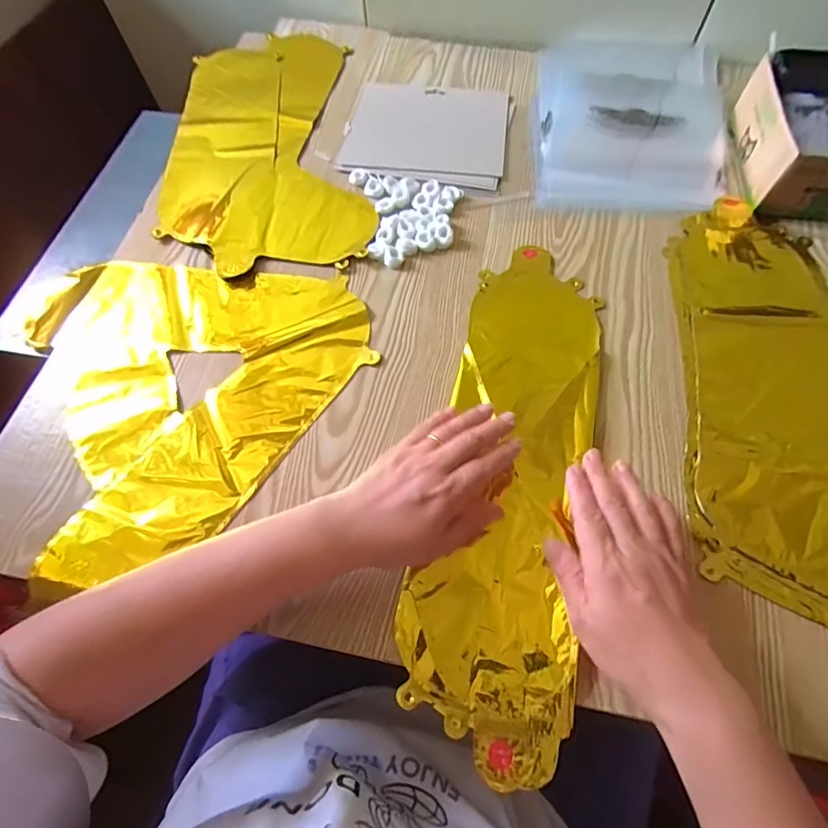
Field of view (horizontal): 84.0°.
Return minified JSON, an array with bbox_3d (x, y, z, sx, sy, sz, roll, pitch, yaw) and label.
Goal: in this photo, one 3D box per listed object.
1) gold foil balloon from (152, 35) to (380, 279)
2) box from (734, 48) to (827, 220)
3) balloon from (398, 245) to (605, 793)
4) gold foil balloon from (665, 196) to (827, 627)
[{"bbox_3d":[-0.183,-0.345,0.575,0.230,0.011,0.430,-7,64,-1],"label":"gold foil balloon"},{"bbox_3d":[0.439,-0.309,0.504,0.125,0.070,0.185,7,65,5],"label":"box"},{"bbox_3d":[0.085,0.034,0.391,0.125,0.014,0.439,11,65,7],"label":"balloon"},{"bbox_3d":[0.348,-0.022,0.403,0.210,0.012,0.422,8,65,6],"label":"gold foil balloon"}]

